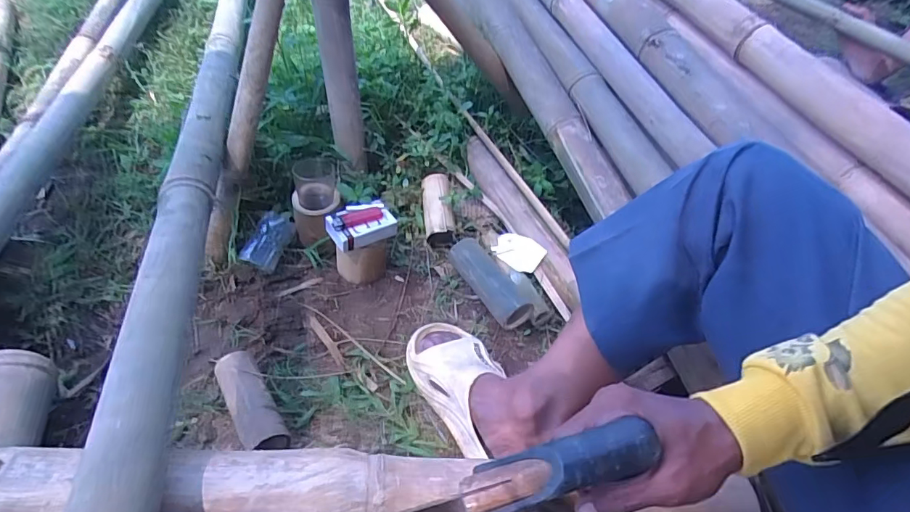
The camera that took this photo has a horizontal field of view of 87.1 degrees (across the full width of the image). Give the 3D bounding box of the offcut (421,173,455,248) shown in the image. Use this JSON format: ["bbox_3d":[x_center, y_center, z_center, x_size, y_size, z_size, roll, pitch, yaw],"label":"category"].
[{"bbox_3d":[-0.034,-0.088,0.903,0.053,0.058,0.148,-2,46,-5],"label":"offcut"}]

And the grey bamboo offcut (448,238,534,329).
[{"bbox_3d":[0.057,0.039,0.804,0.066,0.053,0.173,-25,52,-25],"label":"grey bamboo offcut"}]

